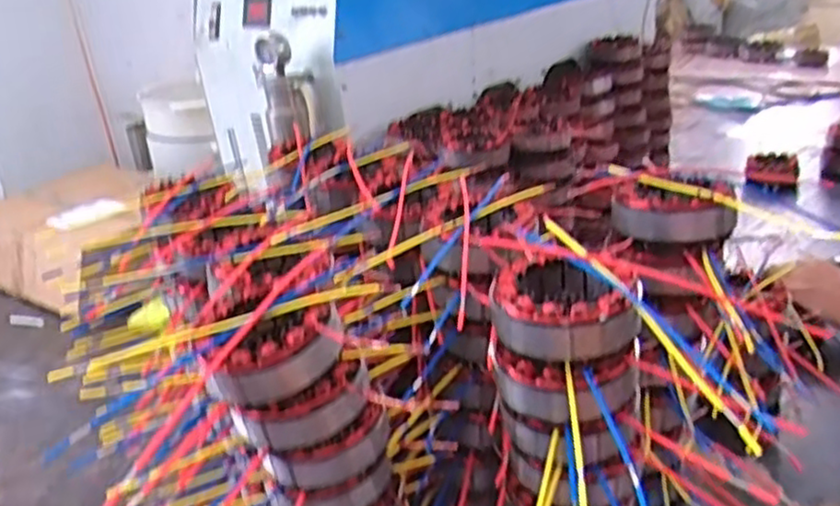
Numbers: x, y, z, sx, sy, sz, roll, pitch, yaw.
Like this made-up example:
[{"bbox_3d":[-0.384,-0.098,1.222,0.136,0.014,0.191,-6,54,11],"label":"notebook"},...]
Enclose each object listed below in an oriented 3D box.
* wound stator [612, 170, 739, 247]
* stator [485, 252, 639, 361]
[{"bbox_3d":[0.189,-0.036,0.550,0.084,0.034,0.075,-1,25,11],"label":"wound stator"},{"bbox_3d":[0.086,0.031,0.435,0.082,0.032,0.075,-1,25,11],"label":"stator"}]

